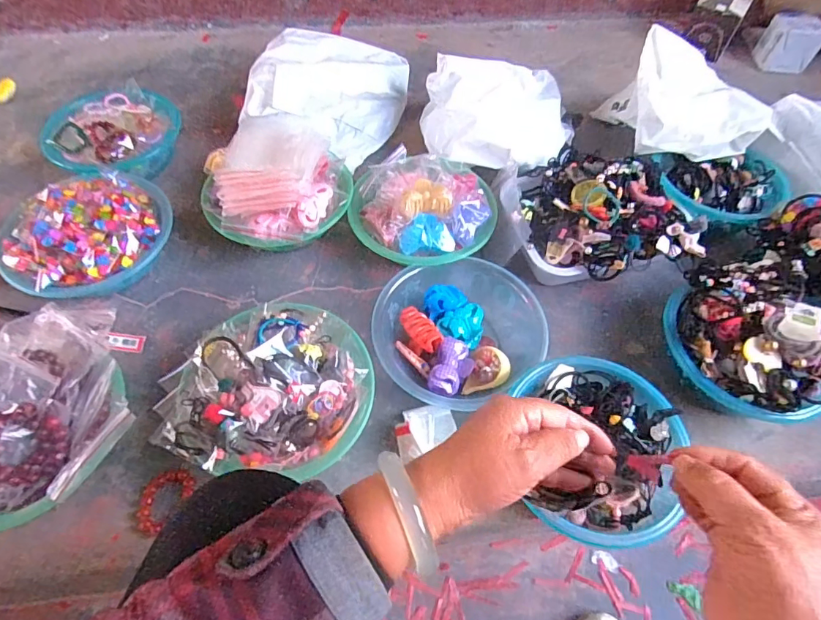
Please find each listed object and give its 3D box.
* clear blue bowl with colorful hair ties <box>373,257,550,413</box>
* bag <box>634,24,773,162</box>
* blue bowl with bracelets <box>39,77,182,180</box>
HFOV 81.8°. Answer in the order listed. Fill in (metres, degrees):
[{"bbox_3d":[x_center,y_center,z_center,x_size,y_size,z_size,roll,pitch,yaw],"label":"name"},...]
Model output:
[{"bbox_3d":[0.069,0.029,0.692,0.219,0.075,0.229,1,57,-2],"label":"clear blue bowl with colorful hair ties"},{"bbox_3d":[0.522,-0.378,0.850,0.239,0.131,0.186,2,57,-1],"label":"bag"},{"bbox_3d":[-0.525,-0.312,0.852,0.192,0.085,0.209,1,57,-2],"label":"blue bowl with bracelets"}]

